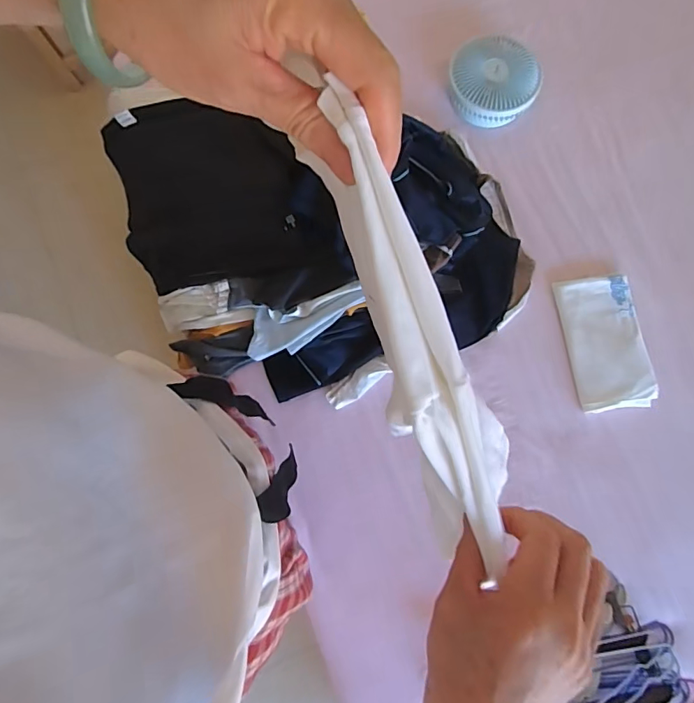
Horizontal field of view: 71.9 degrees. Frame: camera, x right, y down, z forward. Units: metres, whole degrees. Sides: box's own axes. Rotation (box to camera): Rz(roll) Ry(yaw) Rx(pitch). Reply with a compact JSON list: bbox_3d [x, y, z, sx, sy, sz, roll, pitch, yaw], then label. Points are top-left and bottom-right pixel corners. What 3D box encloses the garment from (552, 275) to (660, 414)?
[{"bbox_3d":[0.478,-0.018,0.881,0.140,0.029,0.245,-9,80,-2],"label":"garment"}]

